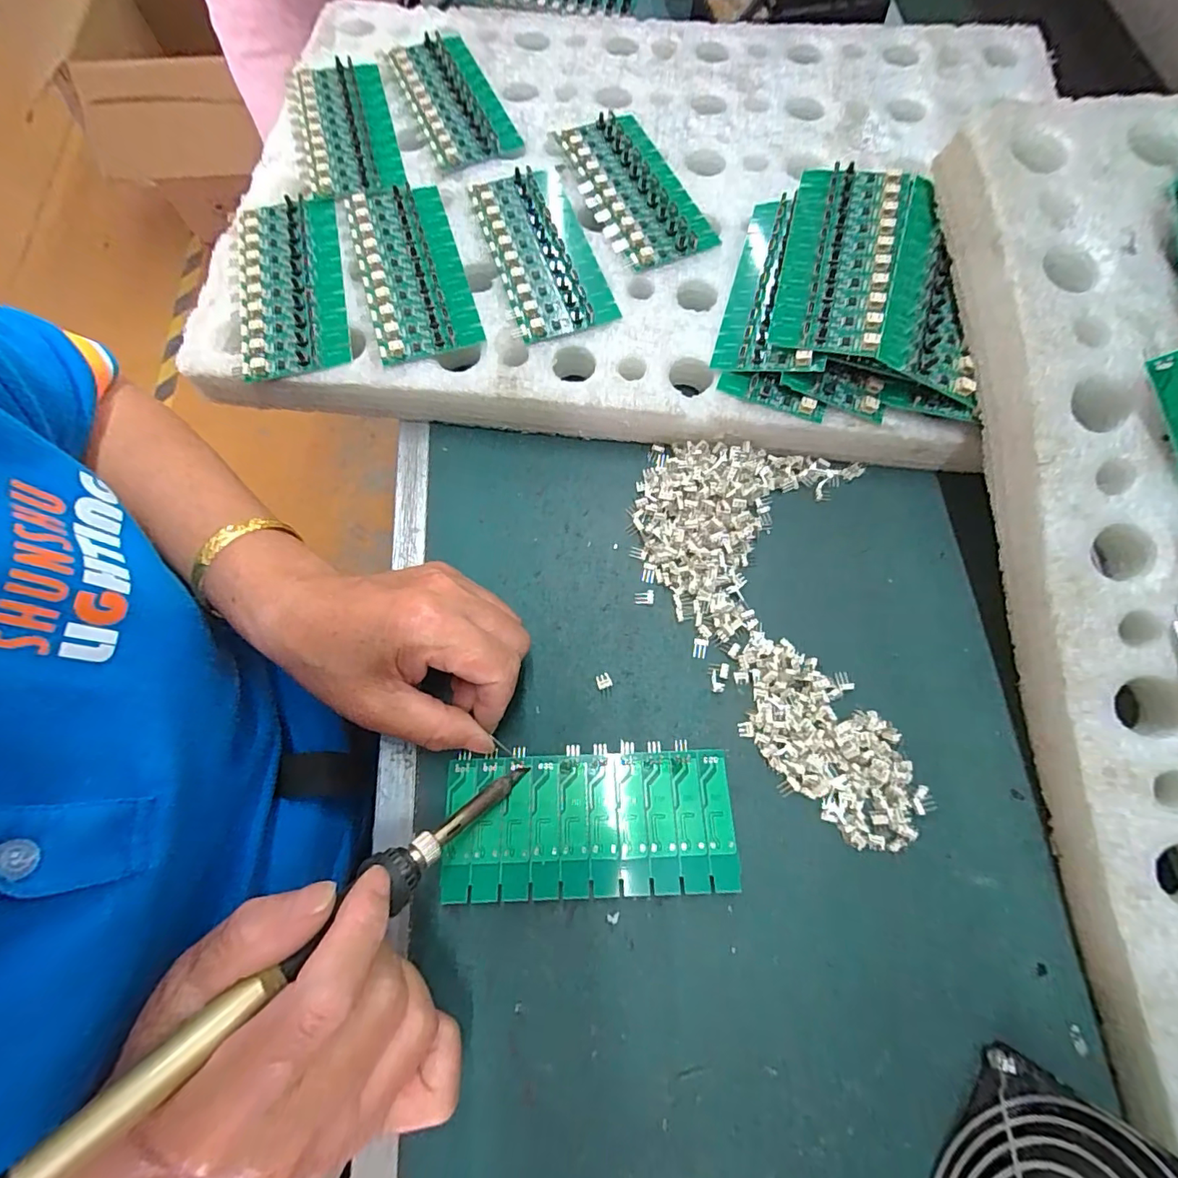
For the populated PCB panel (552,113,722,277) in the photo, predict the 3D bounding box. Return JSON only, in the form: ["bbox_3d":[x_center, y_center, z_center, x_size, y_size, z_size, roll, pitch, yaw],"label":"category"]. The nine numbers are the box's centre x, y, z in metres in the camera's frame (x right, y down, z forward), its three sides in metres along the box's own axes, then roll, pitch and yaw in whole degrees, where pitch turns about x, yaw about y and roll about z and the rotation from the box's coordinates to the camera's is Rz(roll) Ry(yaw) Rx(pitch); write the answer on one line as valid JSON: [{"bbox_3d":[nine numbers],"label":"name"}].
[{"bbox_3d":[0.029,-0.271,0.348,0.067,0.008,0.132,-22,72,-7],"label":"populated PCB panel"}]

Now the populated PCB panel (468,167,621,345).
[{"bbox_3d":[-0.031,-0.218,0.330,0.064,0.009,0.137,-16,72,-4],"label":"populated PCB panel"}]

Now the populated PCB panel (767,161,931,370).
[{"bbox_3d":[0.153,-0.190,0.299,0.077,0.009,0.135,14,74,12],"label":"populated PCB panel"}]

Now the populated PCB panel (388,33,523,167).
[{"bbox_3d":[-0.100,-0.359,0.377,0.058,0.011,0.136,-22,72,-6],"label":"populated PCB panel"}]

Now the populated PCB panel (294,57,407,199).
[{"bbox_3d":[-0.172,-0.328,0.366,0.061,0.008,0.135,-15,72,-4],"label":"populated PCB panel"}]

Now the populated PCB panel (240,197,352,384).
[{"bbox_3d":[-0.186,-0.191,0.322,0.061,0.007,0.133,-13,71,-3],"label":"populated PCB panel"}]

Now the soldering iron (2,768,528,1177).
[{"bbox_3d":[-0.098,0.125,0.183,0.019,0.016,0.209,46,44,14],"label":"soldering iron"}]

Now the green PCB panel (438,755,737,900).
[{"bbox_3d":[0.000,0.114,0.251,0.137,0.008,0.062,-3,71,0],"label":"green PCB panel"}]

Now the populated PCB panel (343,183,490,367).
[{"bbox_3d":[-0.112,-0.203,0.325,0.060,0.007,0.135,-17,72,-5],"label":"populated PCB panel"}]

